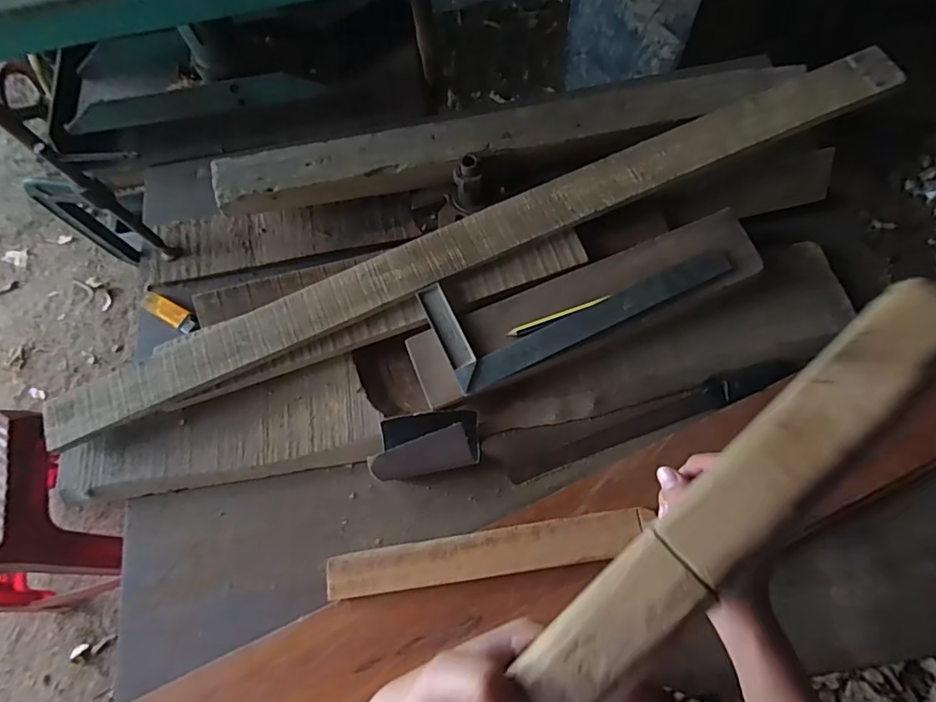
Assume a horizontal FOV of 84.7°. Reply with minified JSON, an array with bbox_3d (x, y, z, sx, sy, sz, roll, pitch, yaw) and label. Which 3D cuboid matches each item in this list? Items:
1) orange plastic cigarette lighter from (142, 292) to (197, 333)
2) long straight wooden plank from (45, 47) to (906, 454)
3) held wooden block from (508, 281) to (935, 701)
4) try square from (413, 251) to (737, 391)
[{"bbox_3d":[-0.353,-0.045,0.610,0.074,0.013,0.025,29,74,12],"label":"orange plastic cigarette lighter"},{"bbox_3d":[0.010,-0.113,0.547,0.933,0.020,0.061,-23,72,-1],"label":"long straight wooden plank"},{"bbox_3d":[0.092,0.085,0.212,0.301,0.016,0.039,-44,74,-3],"label":"held wooden block"},{"bbox_3d":[0.108,-0.068,0.523,0.294,0.018,0.116,-23,71,-6],"label":"try square"}]

